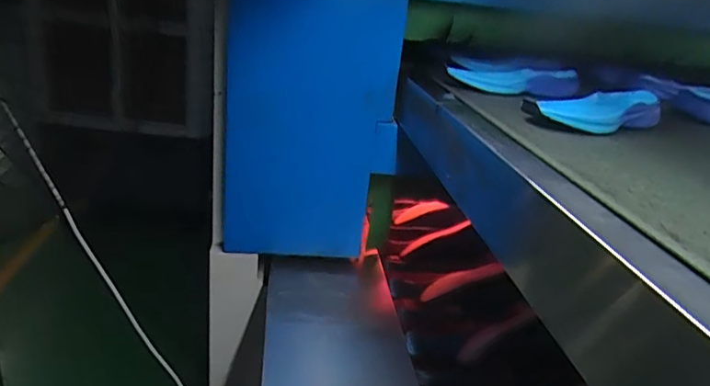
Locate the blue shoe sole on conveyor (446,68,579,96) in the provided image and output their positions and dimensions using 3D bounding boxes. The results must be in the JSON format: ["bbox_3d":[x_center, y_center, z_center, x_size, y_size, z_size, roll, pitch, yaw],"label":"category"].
[{"bbox_3d":[0.269,-0.200,0.911,0.235,0.039,0.078,-3,24,-22],"label":"blue shoe sole on conveyor"}]

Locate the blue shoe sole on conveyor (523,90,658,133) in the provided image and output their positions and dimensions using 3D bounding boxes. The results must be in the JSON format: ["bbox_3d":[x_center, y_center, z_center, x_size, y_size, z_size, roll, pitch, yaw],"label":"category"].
[{"bbox_3d":[0.347,-0.119,0.752,0.224,0.035,0.091,-6,25,-27],"label":"blue shoe sole on conveyor"}]

